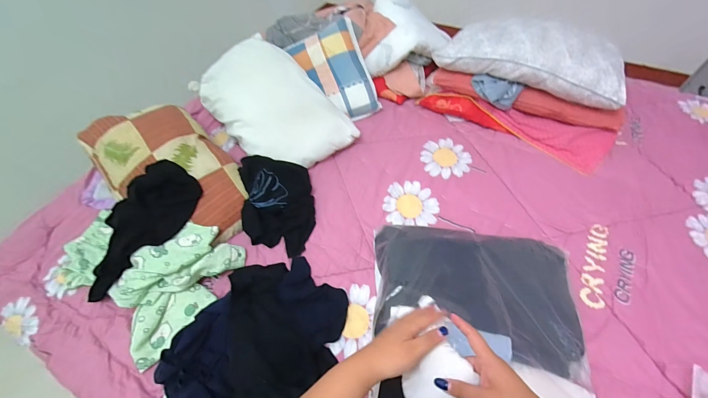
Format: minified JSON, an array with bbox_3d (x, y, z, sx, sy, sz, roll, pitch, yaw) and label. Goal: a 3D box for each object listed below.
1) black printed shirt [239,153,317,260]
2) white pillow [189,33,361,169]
[{"bbox_3d":[-0.230,0.011,0.940,0.209,0.110,0.324,-10,54,-3],"label":"black printed shirt"},{"bbox_3d":[-0.313,-0.340,1.082,0.580,0.206,0.327,34,63,26],"label":"white pillow"}]

